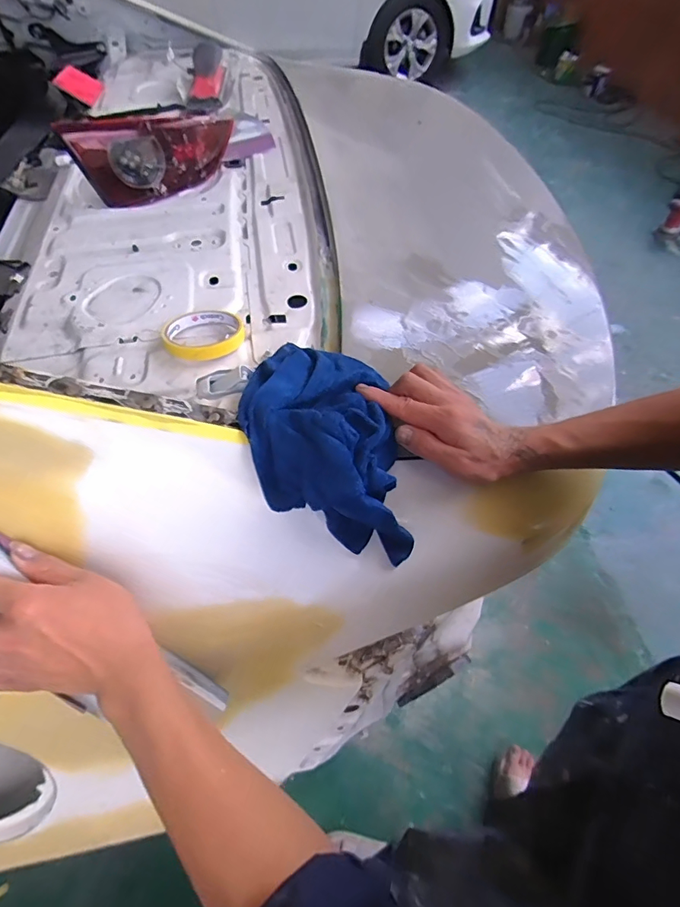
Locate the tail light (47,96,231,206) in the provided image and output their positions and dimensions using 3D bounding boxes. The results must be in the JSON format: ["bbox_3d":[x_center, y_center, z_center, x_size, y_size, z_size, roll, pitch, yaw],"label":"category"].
[{"bbox_3d":[-0.279,-0.476,0.705,0.073,0.103,0.247,38,64,24],"label":"tail light"}]

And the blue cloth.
[{"bbox_3d":[-0.017,-0.013,0.436,0.136,0.100,0.198,-6,55,-4],"label":"blue cloth"}]

